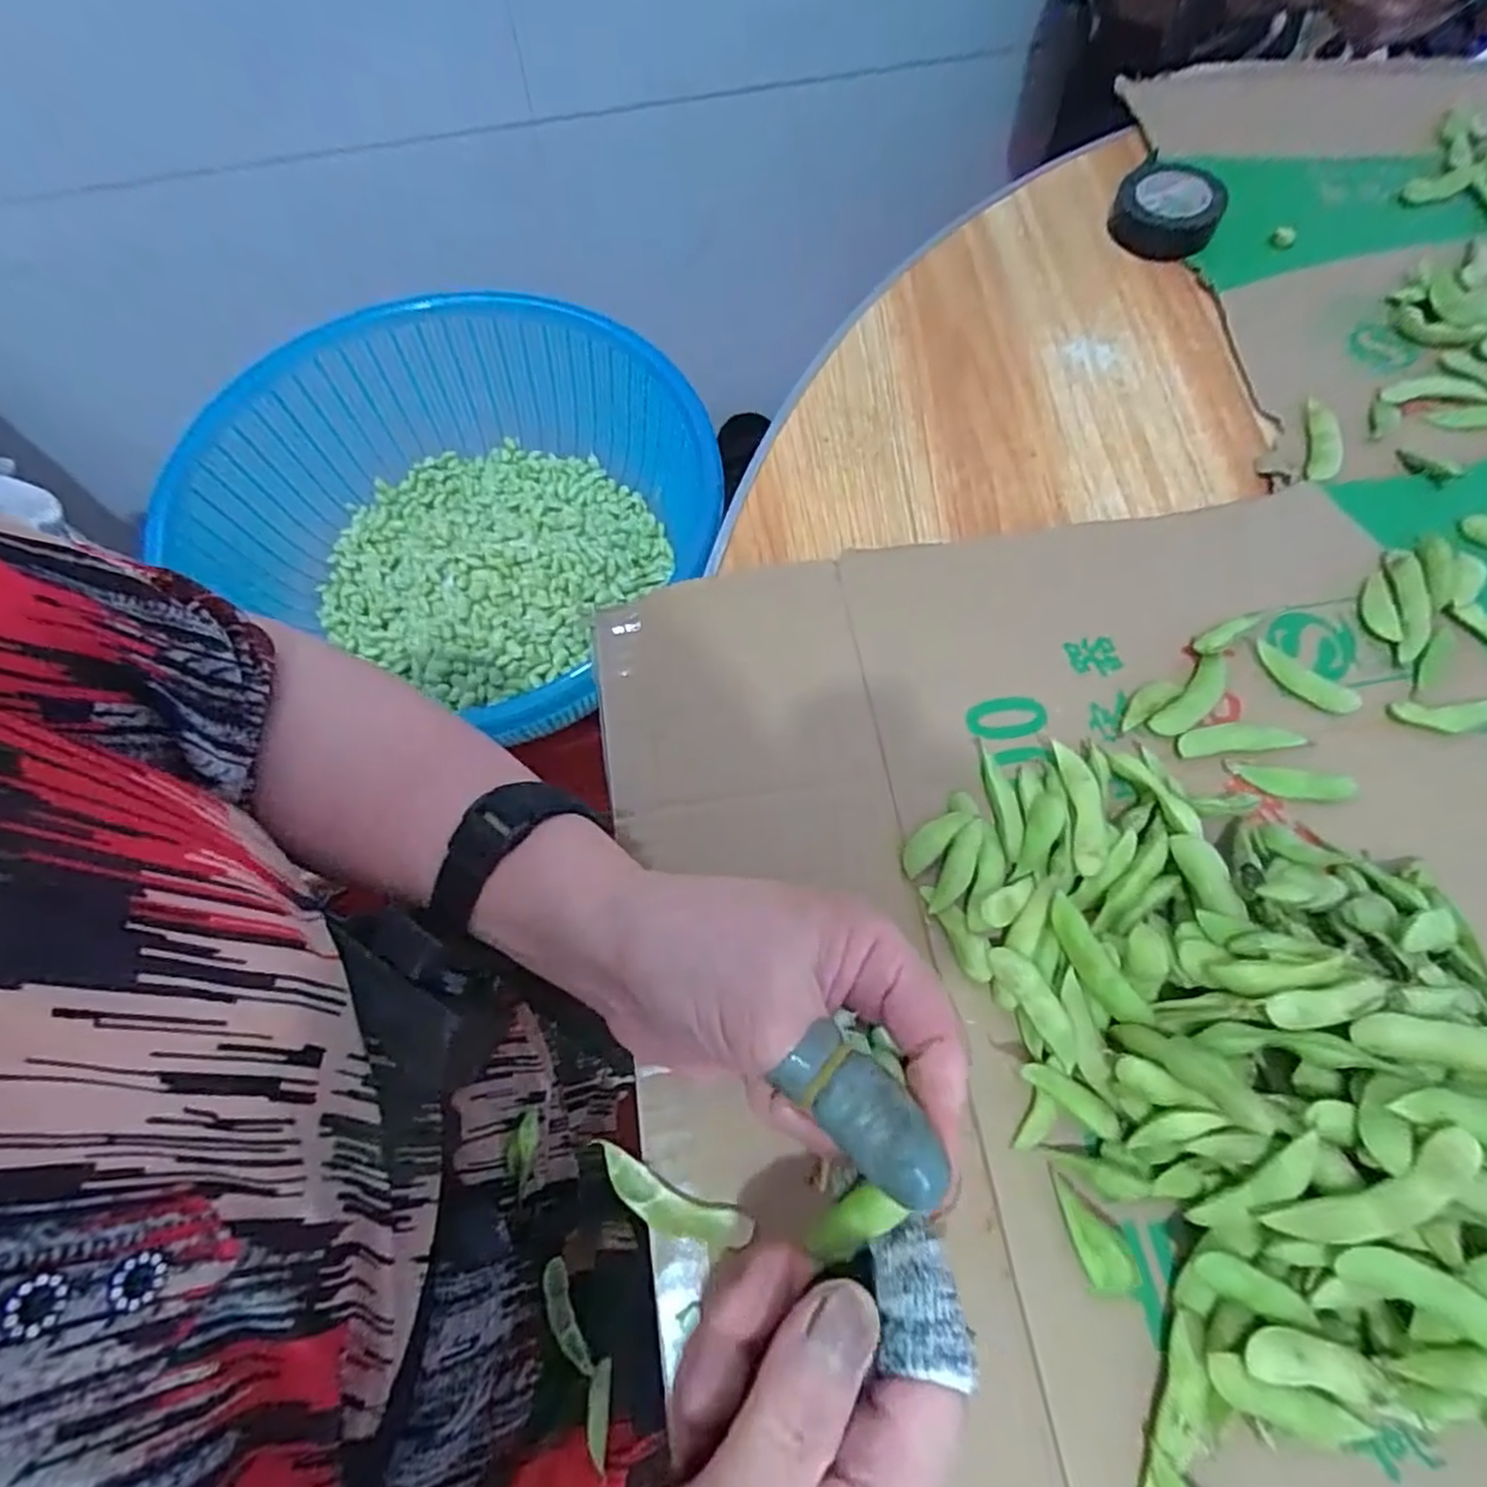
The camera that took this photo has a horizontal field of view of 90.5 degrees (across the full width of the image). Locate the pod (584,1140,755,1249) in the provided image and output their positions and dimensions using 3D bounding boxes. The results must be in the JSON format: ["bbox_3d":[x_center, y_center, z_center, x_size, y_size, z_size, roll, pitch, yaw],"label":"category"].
[{"bbox_3d":[-0.026,0.154,0.247,0.058,0.006,0.015,21,69,12],"label":"pod"}]

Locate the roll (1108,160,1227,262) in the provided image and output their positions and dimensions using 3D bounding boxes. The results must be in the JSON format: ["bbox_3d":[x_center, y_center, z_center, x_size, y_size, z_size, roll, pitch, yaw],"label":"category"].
[{"bbox_3d":[0.258,-0.326,0.448,0.060,0.022,0.060,-1,66,3],"label":"roll"}]

